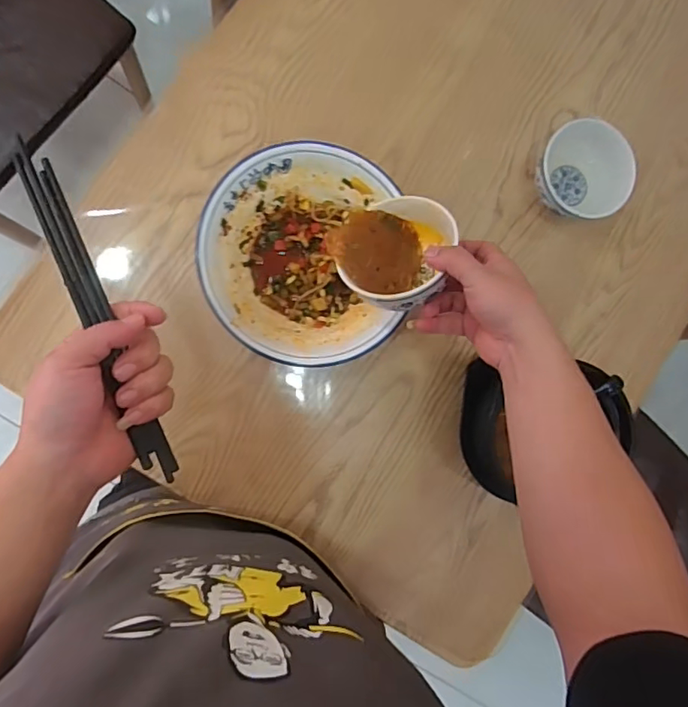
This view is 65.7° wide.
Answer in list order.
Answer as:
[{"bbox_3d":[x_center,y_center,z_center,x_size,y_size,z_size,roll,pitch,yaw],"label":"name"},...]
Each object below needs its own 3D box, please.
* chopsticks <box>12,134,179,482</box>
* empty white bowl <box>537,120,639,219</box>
[{"bbox_3d":[-0.177,-0.026,0.384,0.023,0.014,0.254,-21,98,-6],"label":"chopsticks"},{"bbox_3d":[0.282,-0.211,0.641,0.112,0.066,0.104,0,89,-10],"label":"empty white bowl"}]

